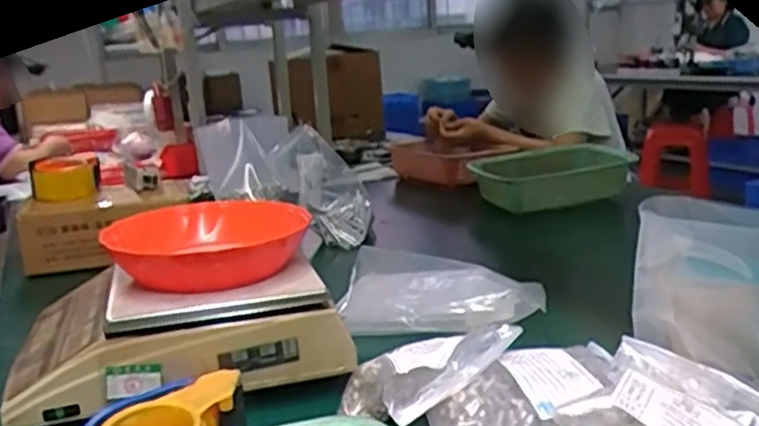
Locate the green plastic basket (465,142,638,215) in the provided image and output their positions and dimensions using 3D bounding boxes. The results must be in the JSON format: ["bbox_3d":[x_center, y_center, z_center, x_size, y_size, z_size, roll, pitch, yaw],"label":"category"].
[{"bbox_3d":[0.336,-0.068,1.377,0.260,0.086,0.178,-7,14,-12],"label":"green plastic basket"}]

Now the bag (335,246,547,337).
[{"bbox_3d":[0.078,0.097,0.891,0.245,0.050,0.172,-1,14,12],"label":"bag"}]

